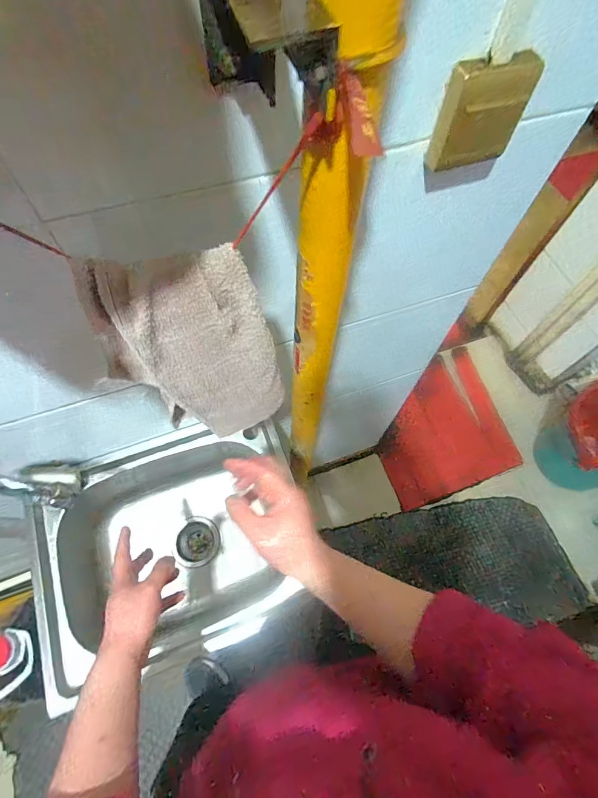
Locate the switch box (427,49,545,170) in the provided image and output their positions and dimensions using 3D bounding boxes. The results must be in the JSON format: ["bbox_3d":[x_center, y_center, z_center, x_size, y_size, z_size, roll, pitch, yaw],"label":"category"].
[{"bbox_3d":[0.184,-0.287,0.398,0.096,0.087,0.027,-23,68,-13],"label":"switch box"}]

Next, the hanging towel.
[{"bbox_3d":[-0.094,-0.034,0.392,0.141,0.258,0.037,-11,66,-8],"label":"hanging towel"}]

